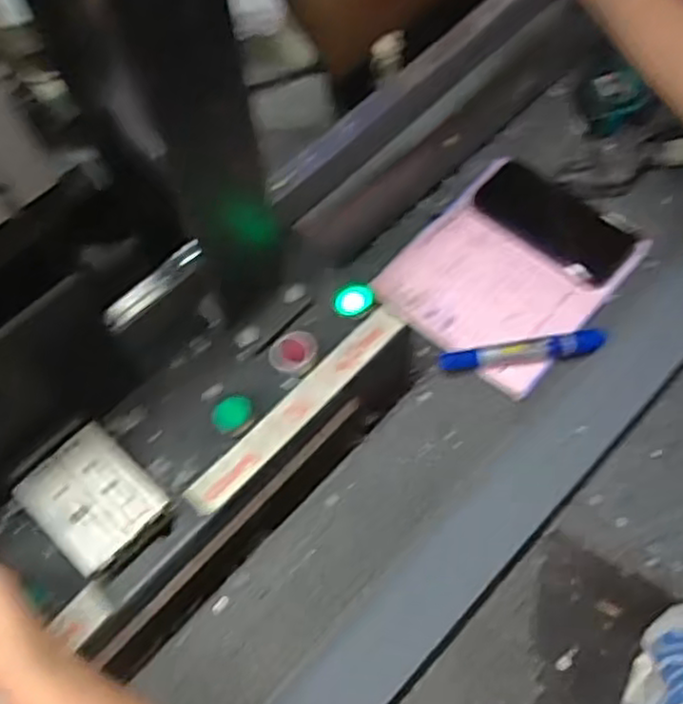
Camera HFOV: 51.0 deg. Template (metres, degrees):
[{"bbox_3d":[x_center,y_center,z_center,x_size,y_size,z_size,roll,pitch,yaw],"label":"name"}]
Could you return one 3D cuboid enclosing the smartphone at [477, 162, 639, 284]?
[{"bbox_3d":[0.191,-0.118,0.648,0.139,0.013,0.065,36,69,20],"label":"smartphone"}]

